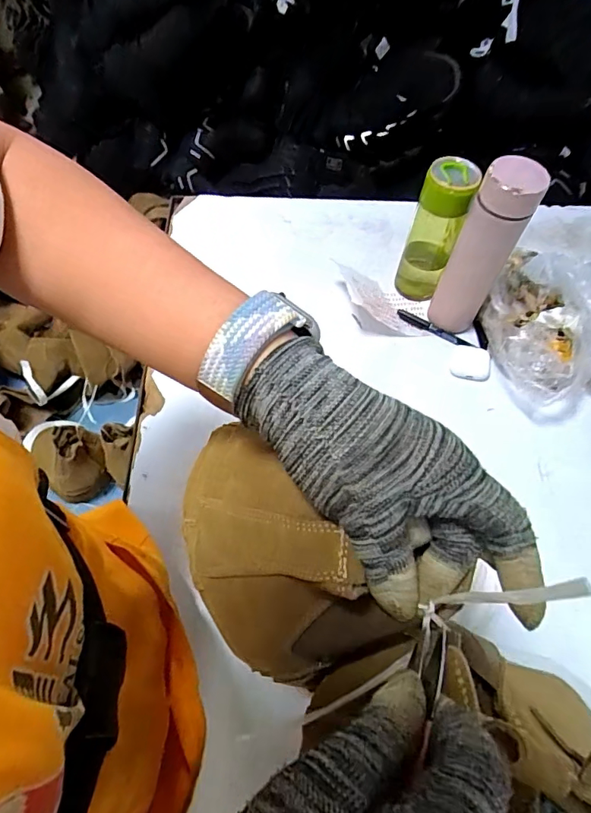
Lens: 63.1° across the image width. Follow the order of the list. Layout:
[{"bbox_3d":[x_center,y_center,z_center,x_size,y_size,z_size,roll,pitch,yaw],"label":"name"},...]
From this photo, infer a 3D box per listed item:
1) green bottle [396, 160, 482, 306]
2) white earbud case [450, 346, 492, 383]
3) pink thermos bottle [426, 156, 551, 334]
[{"bbox_3d":[0.183,-0.231,0.645,0.060,0.187,0.071,15,61,5],"label":"green bottle"},{"bbox_3d":[0.239,-0.059,0.652,0.049,0.023,0.040,15,61,5],"label":"white earbud case"},{"bbox_3d":[0.228,-0.186,0.598,0.062,0.238,0.057,29,63,12],"label":"pink thermos bottle"}]

